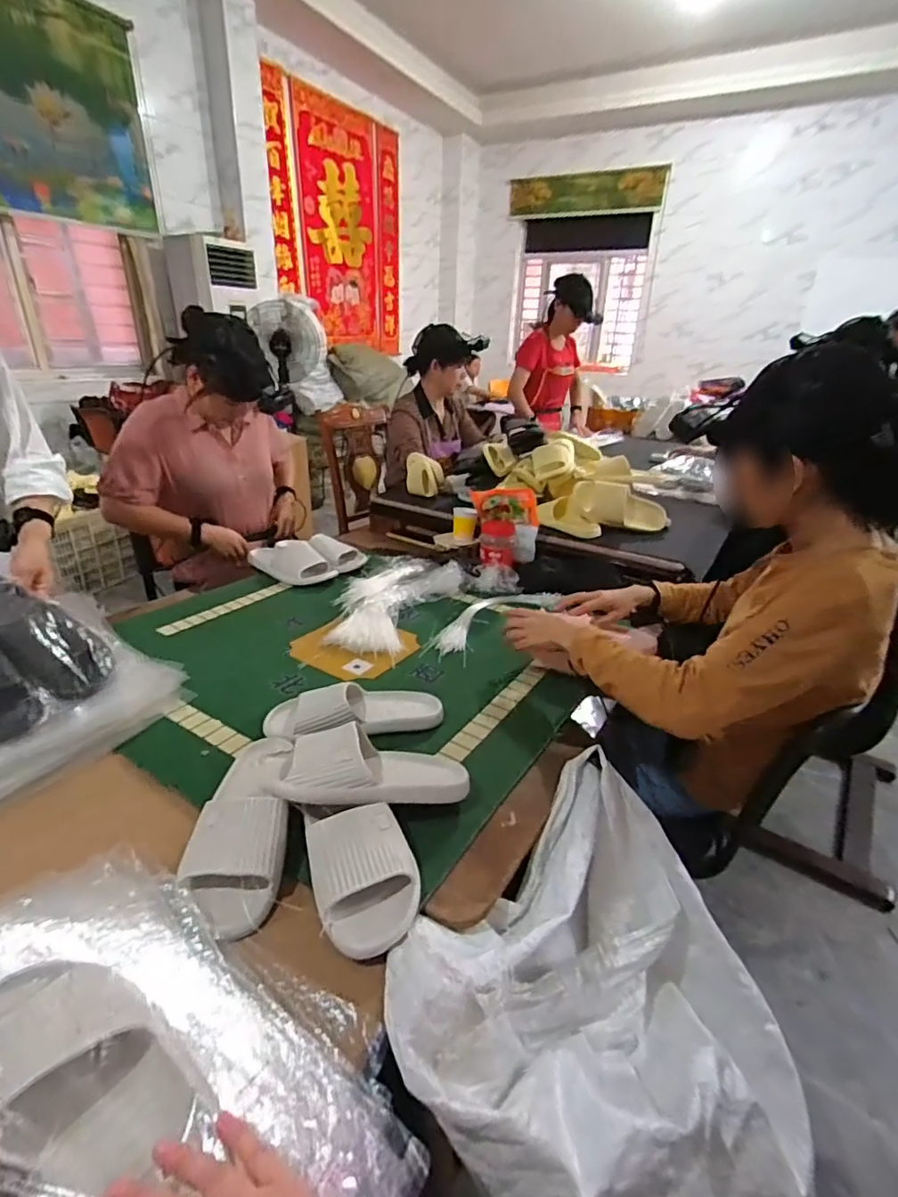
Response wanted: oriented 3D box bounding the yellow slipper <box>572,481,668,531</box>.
[{"bbox_3d":[0.502,-0.262,1.573,0.298,0.115,0.064,14,24,-11],"label":"yellow slipper"}]

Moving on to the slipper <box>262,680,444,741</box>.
[{"bbox_3d":[-0.146,0.176,0.854,0.262,0.073,0.101,-8,28,-21],"label":"slipper"}]

